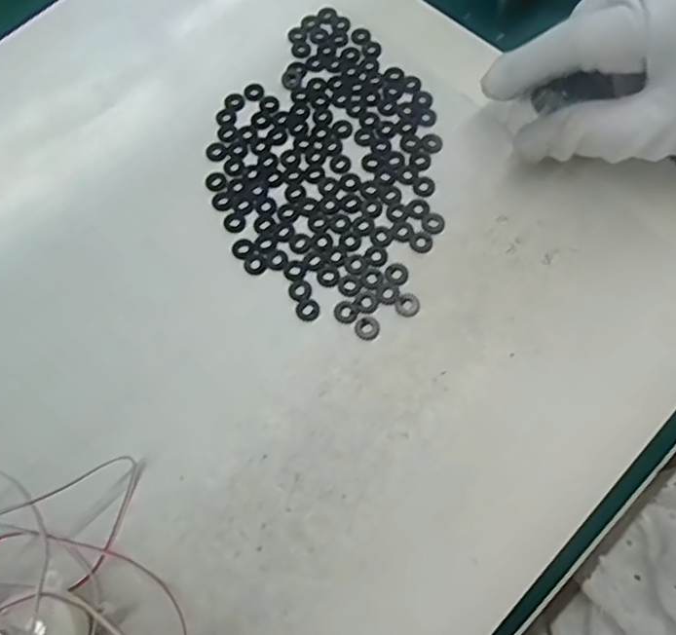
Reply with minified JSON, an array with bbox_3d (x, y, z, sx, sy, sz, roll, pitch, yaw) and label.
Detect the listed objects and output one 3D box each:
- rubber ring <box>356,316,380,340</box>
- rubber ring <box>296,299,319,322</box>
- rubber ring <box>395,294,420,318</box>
[{"bbox_3d":[0.013,0.004,0.249,0.011,0.004,0.010,-1,71,3],"label":"rubber ring"},{"bbox_3d":[-0.013,-0.004,0.253,0.010,0.004,0.010,-1,71,3],"label":"rubber ring"},{"bbox_3d":[0.031,-0.006,0.252,0.010,0.004,0.011,-1,71,3],"label":"rubber ring"}]

